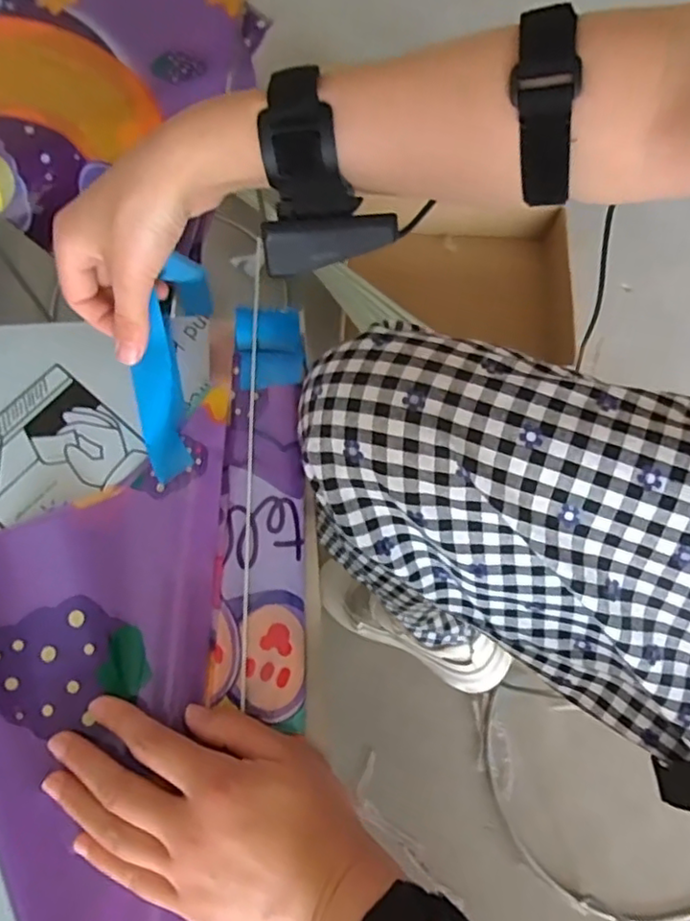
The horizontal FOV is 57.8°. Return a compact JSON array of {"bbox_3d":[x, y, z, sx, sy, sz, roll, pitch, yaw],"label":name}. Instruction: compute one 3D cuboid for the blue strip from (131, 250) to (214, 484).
[{"bbox_3d":[-0.108,-0.065,0.387,0.033,0.059,0.150,3,67,1],"label":"blue strip"}]

